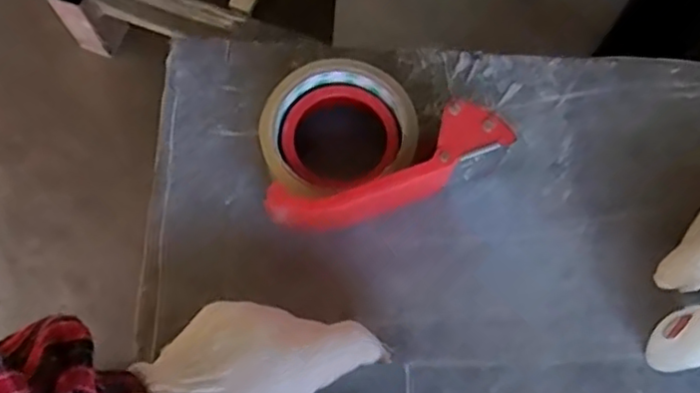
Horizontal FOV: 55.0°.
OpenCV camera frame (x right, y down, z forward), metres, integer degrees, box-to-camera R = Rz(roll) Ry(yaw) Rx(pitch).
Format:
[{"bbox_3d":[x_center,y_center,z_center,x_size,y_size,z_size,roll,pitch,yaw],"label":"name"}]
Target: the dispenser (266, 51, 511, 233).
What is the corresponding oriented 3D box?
[{"bbox_3d":[0.007,-0.038,0.411,0.143,0.059,0.100,-25,76,-8],"label":"dispenser"}]

